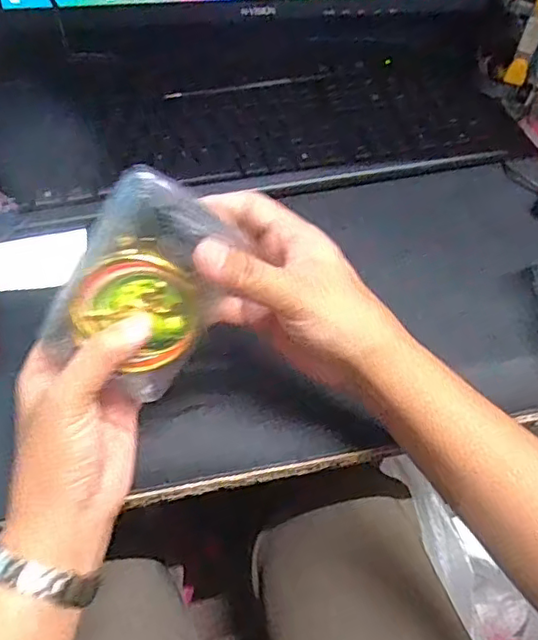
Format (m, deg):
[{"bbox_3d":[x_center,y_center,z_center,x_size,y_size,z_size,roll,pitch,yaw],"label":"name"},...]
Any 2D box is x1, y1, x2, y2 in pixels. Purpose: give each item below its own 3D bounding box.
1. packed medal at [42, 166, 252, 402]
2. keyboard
[{"bbox_3d":[-0.063,-0.015,0.309,0.073,0.106,0.021,25,14,-20],"label":"packed medal"},{"bbox_3d":[0.037,-0.195,0.540,0.412,0.025,0.162,-13,56,-14],"label":"keyboard"}]

